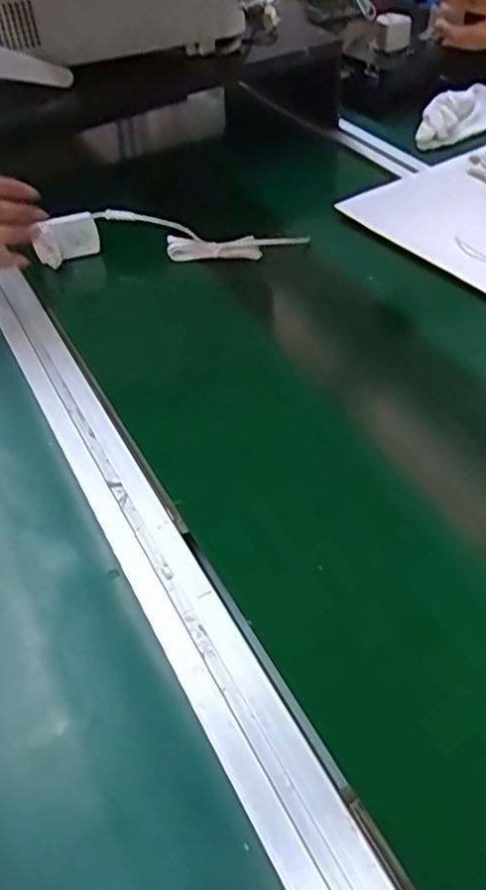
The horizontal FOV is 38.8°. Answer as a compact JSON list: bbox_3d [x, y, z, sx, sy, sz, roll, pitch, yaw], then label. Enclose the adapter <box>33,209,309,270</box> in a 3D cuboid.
[{"bbox_3d":[-0.069,-0.200,0.654,0.242,0.042,0.048,-5,49,0],"label":"adapter"}]

